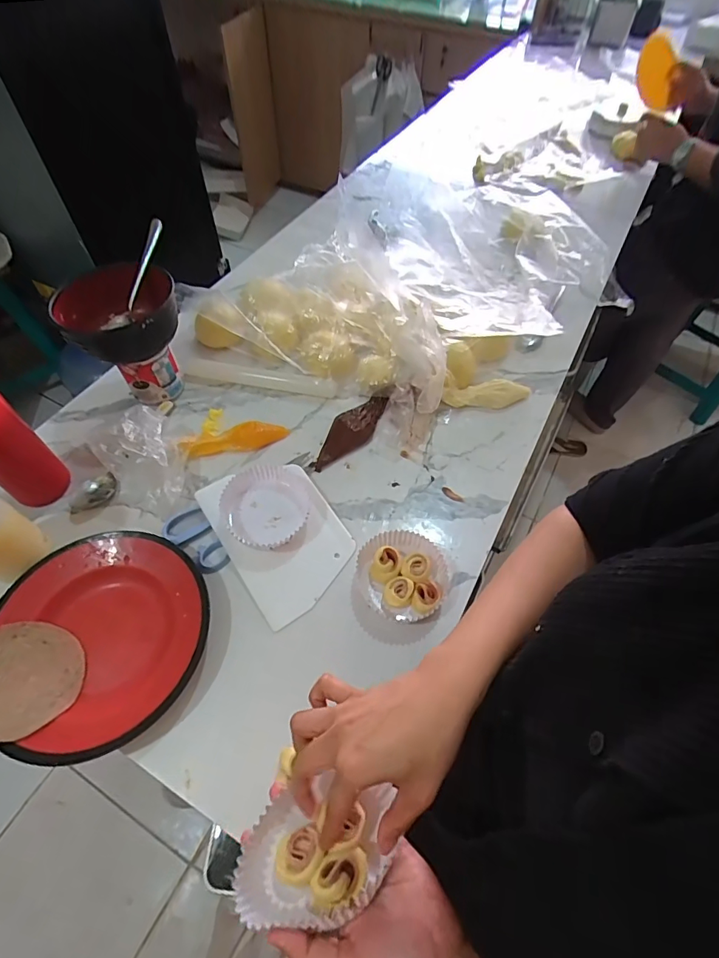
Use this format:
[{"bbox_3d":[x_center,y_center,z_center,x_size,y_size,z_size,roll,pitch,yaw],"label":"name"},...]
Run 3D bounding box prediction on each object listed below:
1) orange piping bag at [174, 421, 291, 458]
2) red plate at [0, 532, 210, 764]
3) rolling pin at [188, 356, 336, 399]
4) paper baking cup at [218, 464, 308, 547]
[{"bbox_3d":[-0.162,-0.056,0.596,0.131,0.031,0.037,-4,57,-4],"label":"orange piping bag"},{"bbox_3d":[-0.249,0.150,0.455,0.191,0.026,0.200,0,56,-1],"label":"red plate"},{"bbox_3d":[-0.142,-0.148,0.653,0.222,0.025,0.024,11,57,6],"label":"rolling pin"},{"bbox_3d":[-0.107,0.033,0.531,0.098,0.033,0.098,0,56,-1],"label":"paper baking cup"}]

